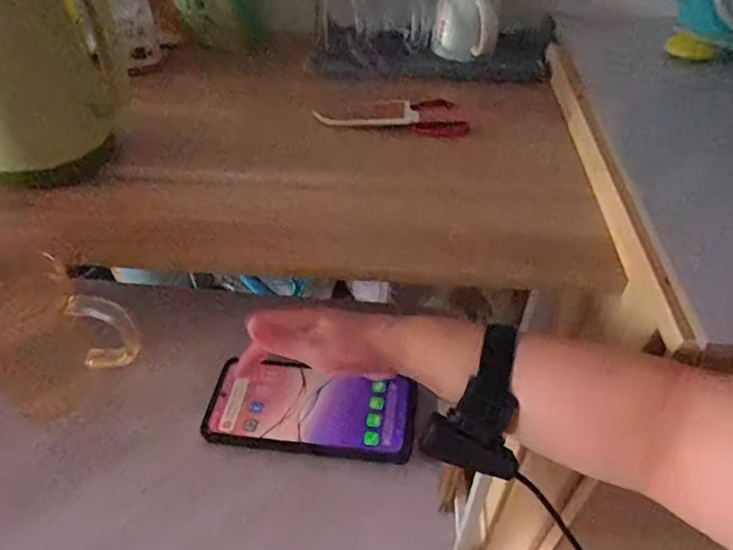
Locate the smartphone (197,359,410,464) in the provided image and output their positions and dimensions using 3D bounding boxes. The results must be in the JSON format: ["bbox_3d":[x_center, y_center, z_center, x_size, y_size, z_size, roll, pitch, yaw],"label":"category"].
[{"bbox_3d":[-0.045,0.104,0.442,0.162,0.018,0.069,4,49,7],"label":"smartphone"}]

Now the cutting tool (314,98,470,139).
[{"bbox_3d":[0.029,-0.181,0.628,0.167,0.016,0.057,6,44,7],"label":"cutting tool"}]

